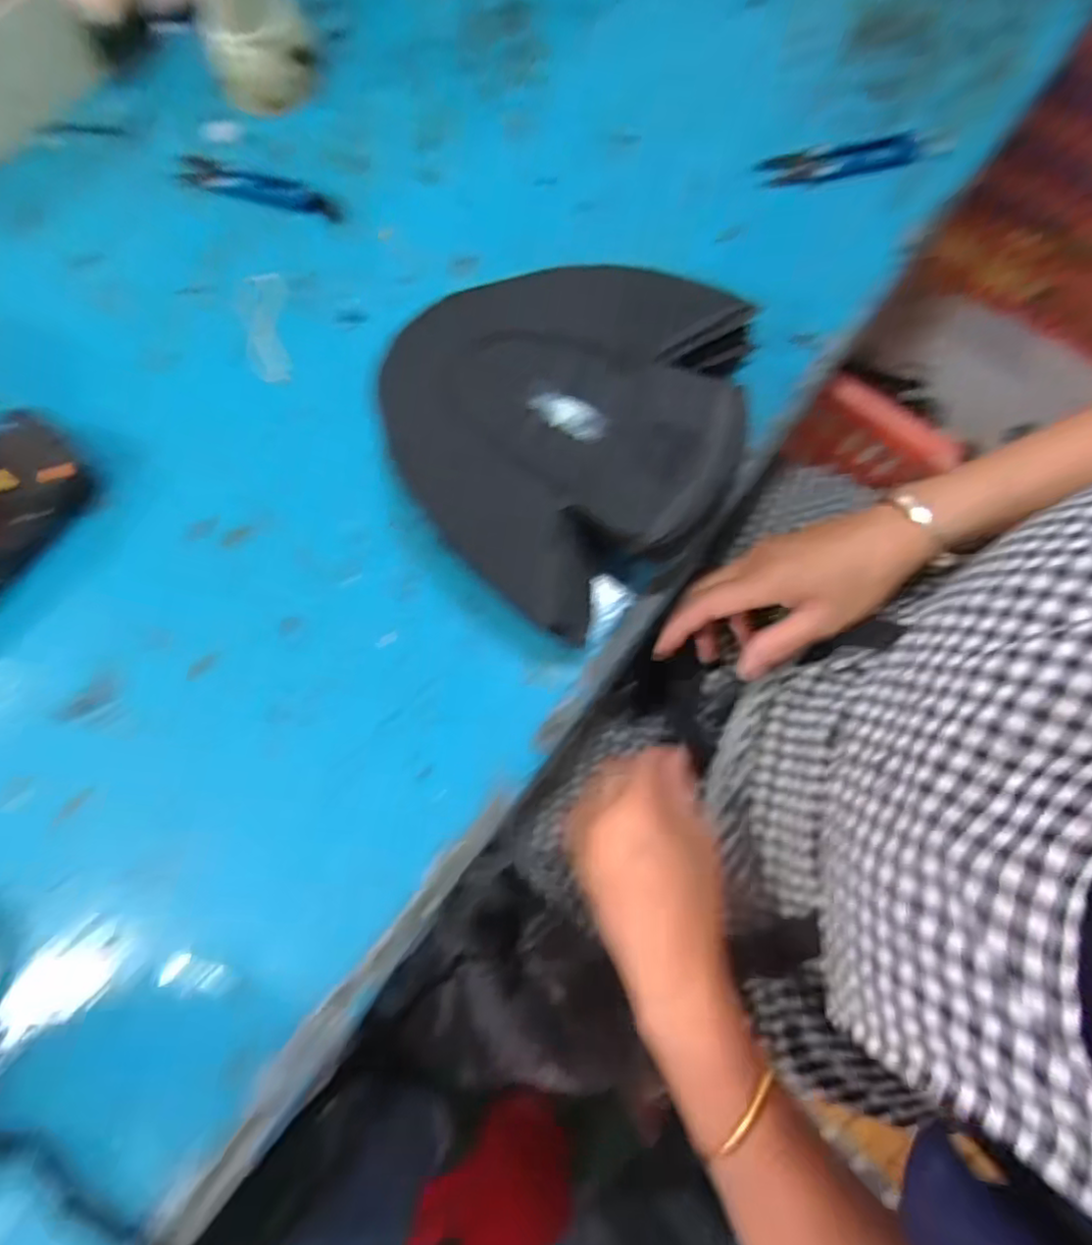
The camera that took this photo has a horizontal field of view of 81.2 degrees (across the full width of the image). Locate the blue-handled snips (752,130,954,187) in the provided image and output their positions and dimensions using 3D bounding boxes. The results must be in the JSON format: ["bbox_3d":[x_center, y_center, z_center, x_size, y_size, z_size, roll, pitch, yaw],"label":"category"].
[{"bbox_3d":[0.209,-0.315,0.433,0.133,0.006,0.026,-12,78,-2],"label":"blue-handled snips"}]

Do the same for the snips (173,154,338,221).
[{"bbox_3d":[-0.194,-0.292,0.427,0.124,0.005,0.024,17,79,4],"label":"snips"}]

